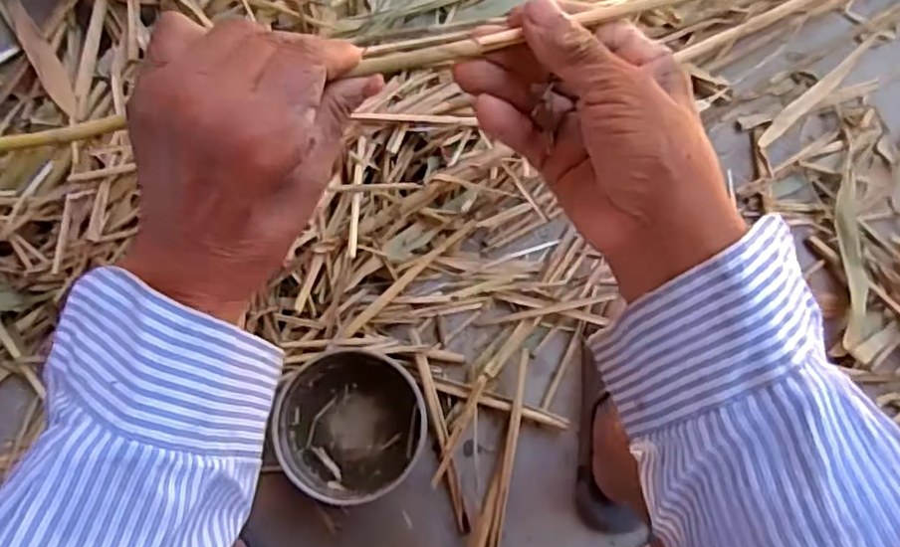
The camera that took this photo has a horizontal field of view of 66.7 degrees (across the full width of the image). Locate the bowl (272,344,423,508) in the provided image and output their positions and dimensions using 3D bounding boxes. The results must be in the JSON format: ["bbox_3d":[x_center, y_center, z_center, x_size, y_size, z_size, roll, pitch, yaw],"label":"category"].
[{"bbox_3d":[-0.106,0.168,0.758,0.153,0.080,0.156,0,81,0],"label":"bowl"}]

